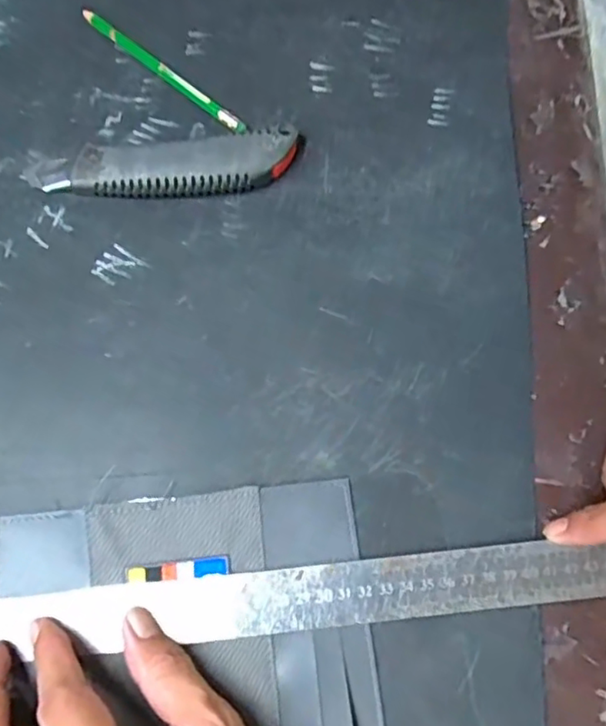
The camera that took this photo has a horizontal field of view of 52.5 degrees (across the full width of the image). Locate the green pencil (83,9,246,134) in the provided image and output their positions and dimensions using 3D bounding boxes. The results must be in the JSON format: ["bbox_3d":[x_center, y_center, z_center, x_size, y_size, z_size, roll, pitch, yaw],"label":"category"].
[{"bbox_3d":[-0.087,-0.182,0.381,0.139,0.008,0.009,40,75,10],"label":"green pencil"}]

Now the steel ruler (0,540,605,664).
[{"bbox_3d":[-0.060,0.118,0.288,0.447,0.004,0.026,-5,74,-2],"label":"steel ruler"}]

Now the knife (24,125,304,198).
[{"bbox_3d":[-0.080,-0.116,0.356,0.156,0.018,0.039,-4,72,-3],"label":"knife"}]

